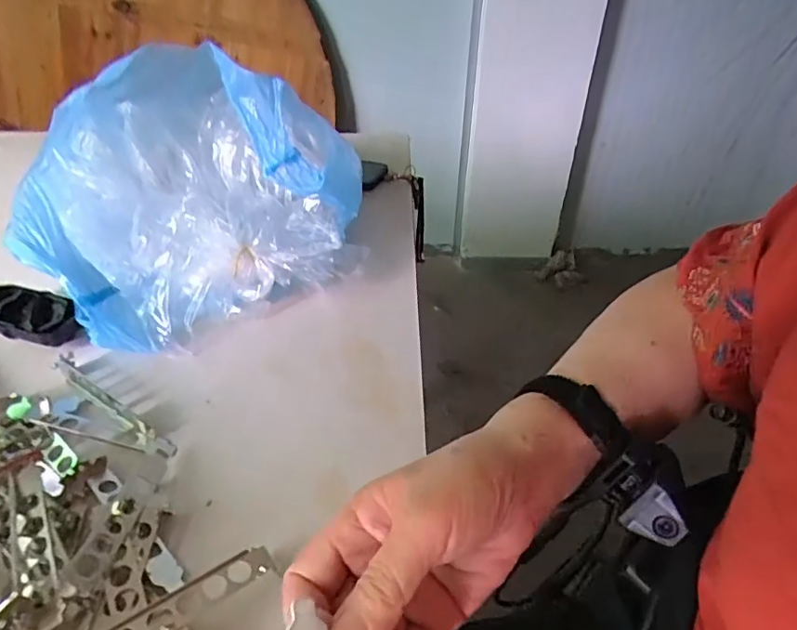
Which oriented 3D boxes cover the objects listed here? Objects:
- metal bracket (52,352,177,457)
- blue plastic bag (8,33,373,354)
[{"bbox_3d":[-0.232,0.071,0.435,0.156,0.017,0.017,25,44,27],"label":"metal bracket"},{"bbox_3d":[-0.190,-0.121,0.534,0.333,0.203,0.193,-20,43,-25],"label":"blue plastic bag"}]

